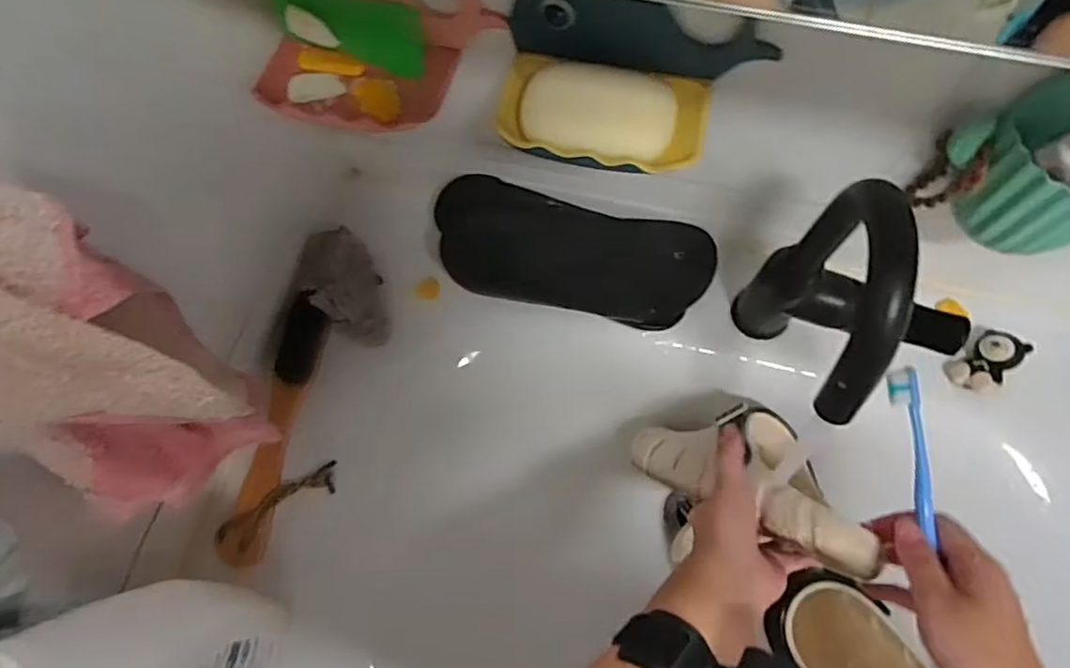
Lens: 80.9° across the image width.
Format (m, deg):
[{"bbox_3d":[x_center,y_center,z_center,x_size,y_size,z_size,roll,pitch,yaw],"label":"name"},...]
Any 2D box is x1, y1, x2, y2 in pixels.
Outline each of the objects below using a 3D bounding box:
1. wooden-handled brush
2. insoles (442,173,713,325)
[{"bbox_3d":[-0.183,0.046,0.513,0.072,0.053,0.272,10,69,5],"label":"wooden-handled brush"},{"bbox_3d":[0.034,-0.067,0.535,0.229,0.027,0.092,12,90,-9],"label":"insoles"}]

